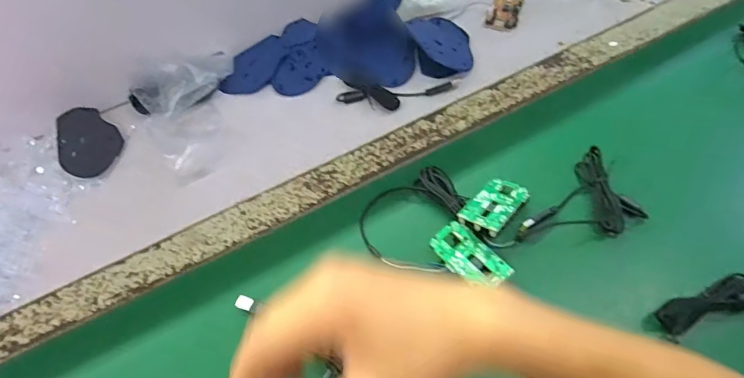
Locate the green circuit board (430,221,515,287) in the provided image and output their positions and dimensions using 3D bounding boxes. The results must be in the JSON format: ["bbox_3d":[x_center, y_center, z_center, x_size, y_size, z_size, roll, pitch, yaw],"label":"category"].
[{"bbox_3d":[0.097,0.070,0.455,0.076,0.013,0.043,41,64,19],"label":"green circuit board"}]

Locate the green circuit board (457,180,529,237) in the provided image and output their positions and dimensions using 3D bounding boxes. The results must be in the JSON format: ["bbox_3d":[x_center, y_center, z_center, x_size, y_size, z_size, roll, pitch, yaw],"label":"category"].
[{"bbox_3d":[0.130,0.017,0.481,0.045,0.008,0.076,24,47,32],"label":"green circuit board"}]

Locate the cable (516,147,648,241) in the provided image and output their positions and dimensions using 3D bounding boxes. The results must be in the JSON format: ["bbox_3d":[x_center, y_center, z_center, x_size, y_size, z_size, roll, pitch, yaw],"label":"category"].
[{"bbox_3d":[0.224,0.025,0.473,0.084,0.032,0.136,37,67,23],"label":"cable"}]

